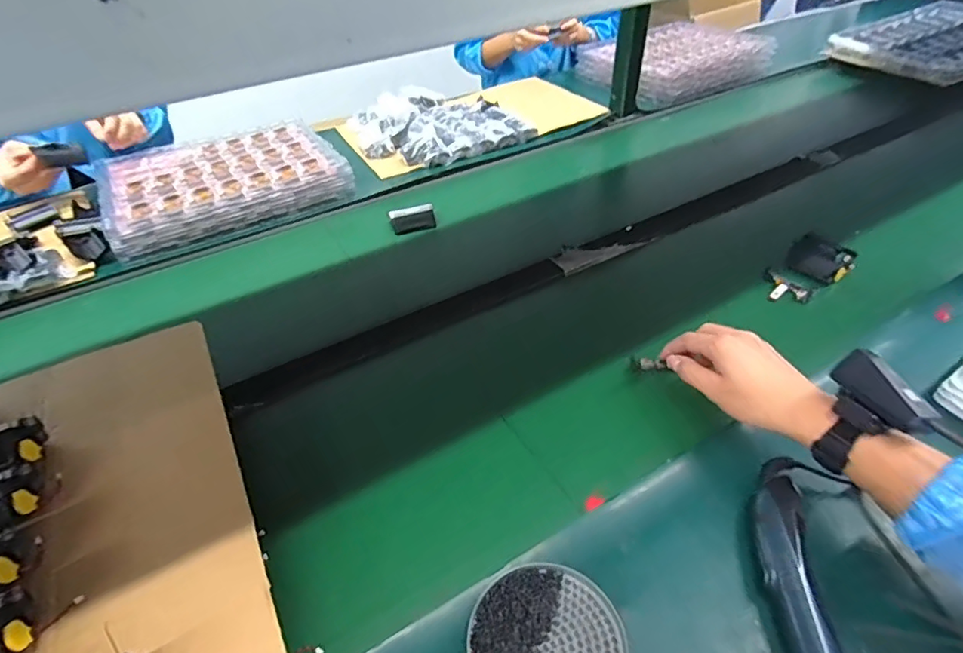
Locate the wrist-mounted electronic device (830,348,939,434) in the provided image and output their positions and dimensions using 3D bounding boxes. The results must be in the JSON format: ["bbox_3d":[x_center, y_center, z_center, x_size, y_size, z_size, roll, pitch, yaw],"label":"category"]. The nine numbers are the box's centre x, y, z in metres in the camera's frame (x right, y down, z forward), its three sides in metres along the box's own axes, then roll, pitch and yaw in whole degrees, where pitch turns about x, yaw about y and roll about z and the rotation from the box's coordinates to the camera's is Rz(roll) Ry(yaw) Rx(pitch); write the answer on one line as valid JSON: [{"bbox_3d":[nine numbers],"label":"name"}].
[{"bbox_3d":[0.307,0.052,0.413,0.026,0.032,0.071,14,34,-28],"label":"wrist-mounted electronic device"}]

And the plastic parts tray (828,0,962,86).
[{"bbox_3d":[1.162,-0.713,1.341,0.580,0.059,0.330,-20,46,-18],"label":"plastic parts tray"}]

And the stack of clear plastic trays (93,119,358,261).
[{"bbox_3d":[-0.447,-0.250,0.951,0.372,0.066,0.291,-25,47,-22],"label":"stack of clear plastic trays"}]

